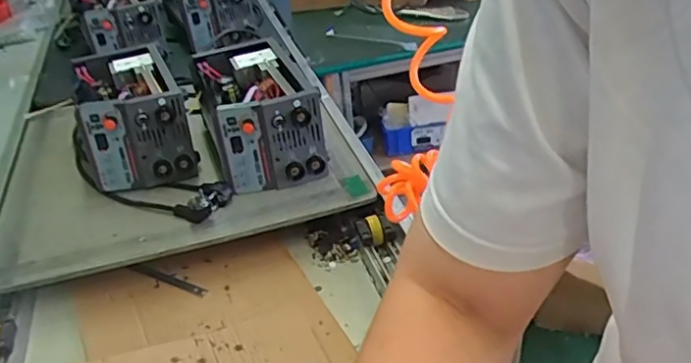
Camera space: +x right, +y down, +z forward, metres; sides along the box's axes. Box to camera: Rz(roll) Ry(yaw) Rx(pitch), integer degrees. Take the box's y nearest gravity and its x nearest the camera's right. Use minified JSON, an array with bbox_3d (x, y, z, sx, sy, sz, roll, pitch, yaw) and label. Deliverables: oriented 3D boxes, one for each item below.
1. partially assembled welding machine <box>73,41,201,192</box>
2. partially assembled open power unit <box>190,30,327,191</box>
[{"bbox_3d":[-0.372,-0.112,1.068,0.168,0.157,0.249,-16,35,-15],"label":"partially assembled welding machine"},{"bbox_3d":[-0.154,-0.124,1.052,0.170,0.155,0.291,-17,35,-12],"label":"partially assembled open power unit"}]

